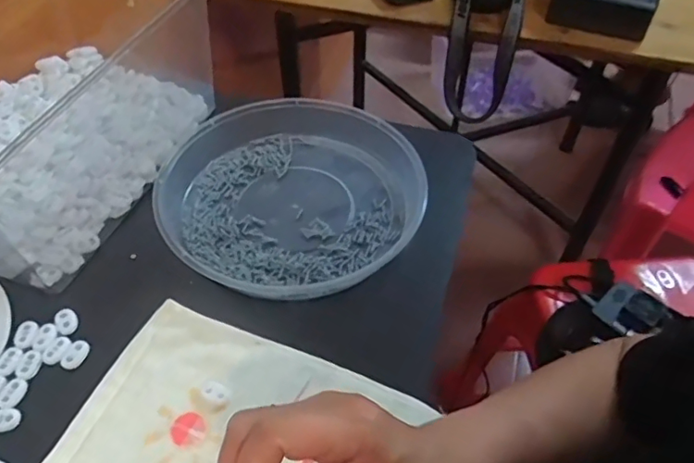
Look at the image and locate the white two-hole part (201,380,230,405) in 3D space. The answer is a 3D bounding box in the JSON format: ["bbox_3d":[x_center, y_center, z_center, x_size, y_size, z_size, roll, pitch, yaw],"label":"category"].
[{"bbox_3d":[-0.093,0.112,0.389,0.022,0.004,0.014,25,52,18],"label":"white two-hole part"}]

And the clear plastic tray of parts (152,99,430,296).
[{"bbox_3d":[-0.047,-0.040,0.504,0.228,0.029,0.205,5,49,1],"label":"clear plastic tray of parts"}]

